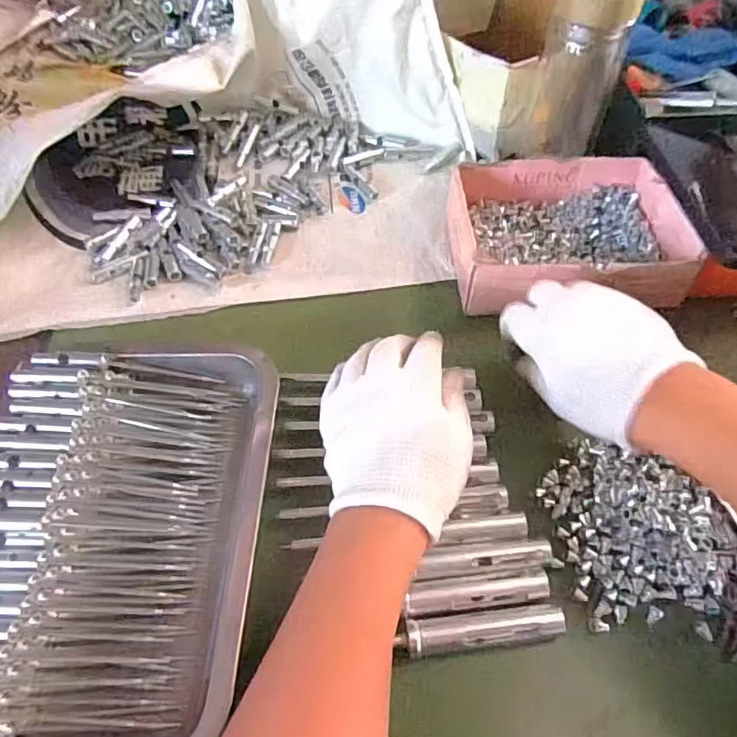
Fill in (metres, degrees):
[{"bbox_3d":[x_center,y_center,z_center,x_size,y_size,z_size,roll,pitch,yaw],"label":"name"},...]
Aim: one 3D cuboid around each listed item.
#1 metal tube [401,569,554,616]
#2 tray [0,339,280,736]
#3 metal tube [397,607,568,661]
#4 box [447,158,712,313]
[{"bbox_3d":[0.063,0.129,0.323,0.081,0.012,0.017,-6,56,-3],"label":"metal tube"},{"bbox_3d":[-0.155,0.094,0.340,0.183,0.042,0.258,1,56,2],"label":"tray"},{"bbox_3d":[0.064,0.146,0.310,0.089,0.015,0.018,-5,56,-3],"label":"metal tube"},{"bbox_3d":[0.162,-0.118,0.465,0.172,0.052,0.148,-3,56,-1],"label":"box"}]

